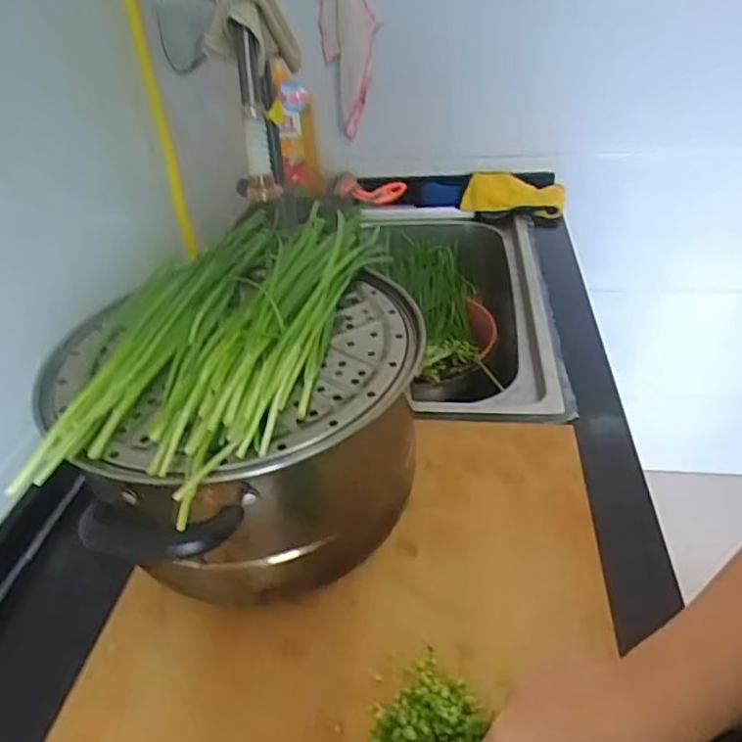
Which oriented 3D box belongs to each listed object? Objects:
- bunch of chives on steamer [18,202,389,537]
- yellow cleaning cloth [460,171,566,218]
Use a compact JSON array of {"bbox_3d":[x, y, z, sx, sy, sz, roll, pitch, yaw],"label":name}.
[{"bbox_3d":[-0.117,-0.055,0.490,0.200,0.036,0.404,5,38,12],"label":"bunch of chives on steamer"},{"bbox_3d":[0.271,-0.333,1.128,0.188,0.042,0.111,11,39,20],"label":"yellow cleaning cloth"}]

